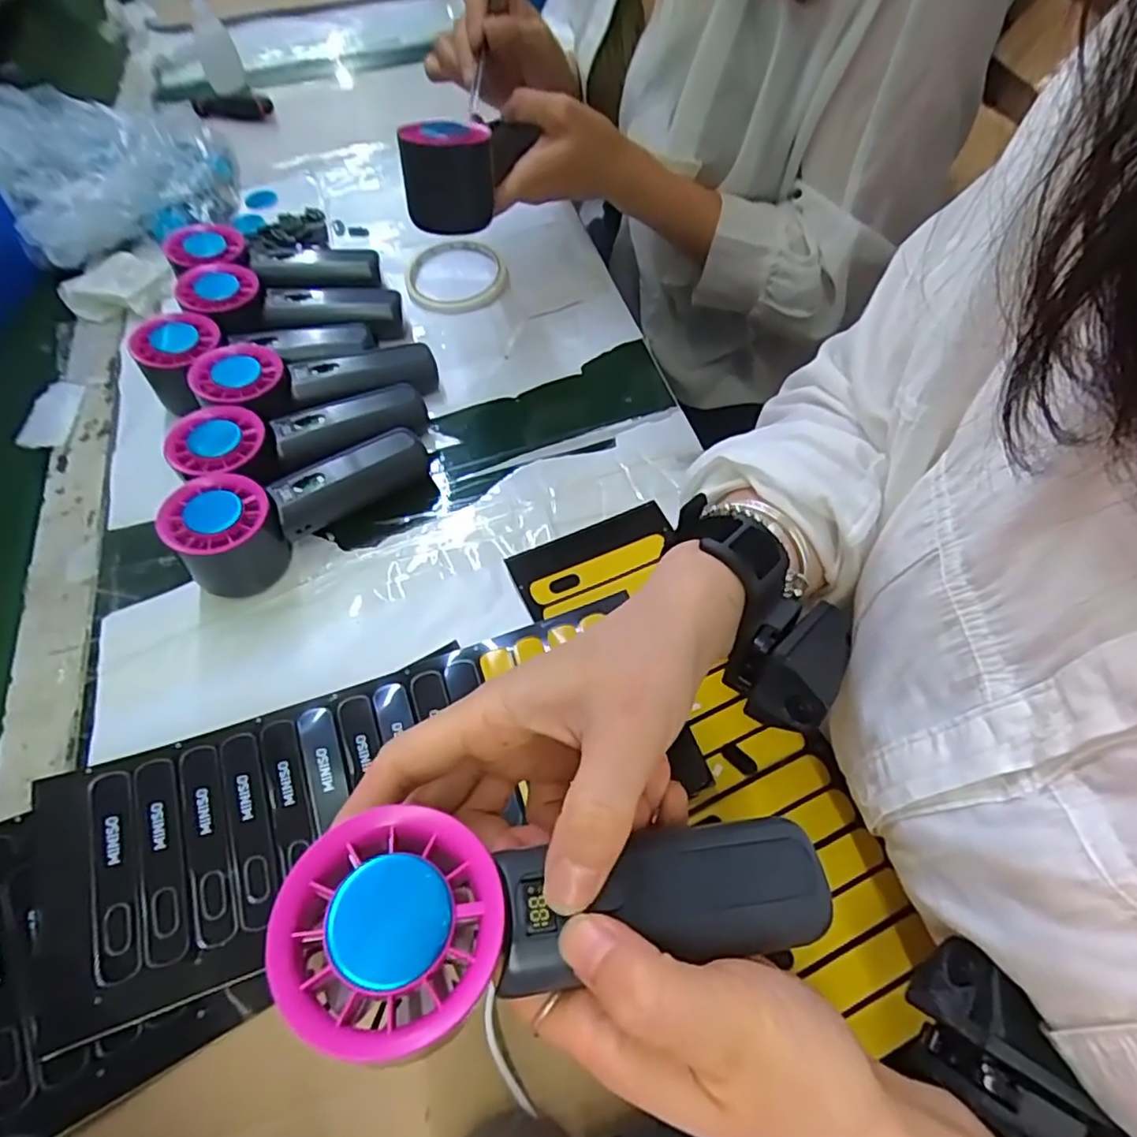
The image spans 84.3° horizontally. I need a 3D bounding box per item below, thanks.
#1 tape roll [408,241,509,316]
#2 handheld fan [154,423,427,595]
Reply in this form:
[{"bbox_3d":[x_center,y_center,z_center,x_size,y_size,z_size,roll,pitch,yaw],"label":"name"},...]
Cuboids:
[{"bbox_3d":[-0.096,-0.252,0.538,0.085,0.012,0.089,-1,59,2],"label":"tape roll"},{"bbox_3d":[-0.160,-0.039,0.393,0.064,0.055,0.156,40,55,23],"label":"handheld fan"}]

